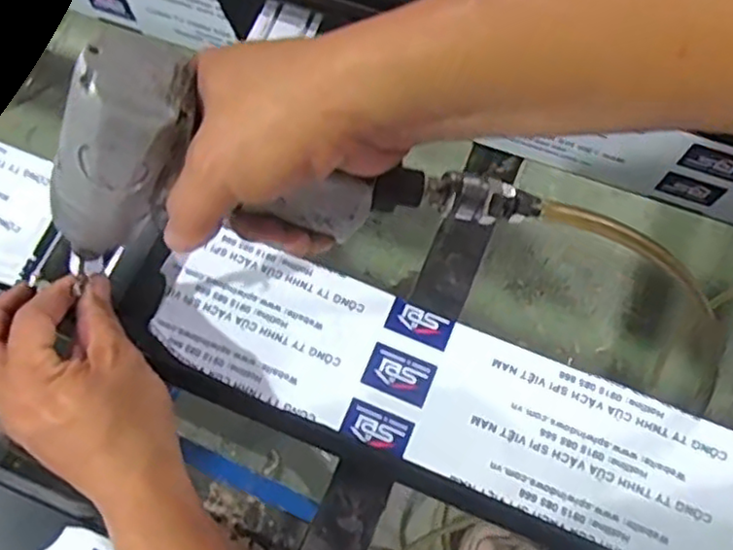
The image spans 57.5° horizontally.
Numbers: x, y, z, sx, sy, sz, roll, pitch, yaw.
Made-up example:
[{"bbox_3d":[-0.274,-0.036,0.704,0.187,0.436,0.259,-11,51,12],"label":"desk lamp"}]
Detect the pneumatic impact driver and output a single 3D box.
[{"bbox_3d":[-0.036,-0.072,0.310,0.229,0.116,0.065,-6,55,-2],"label":"pneumatic impact driver"}]

